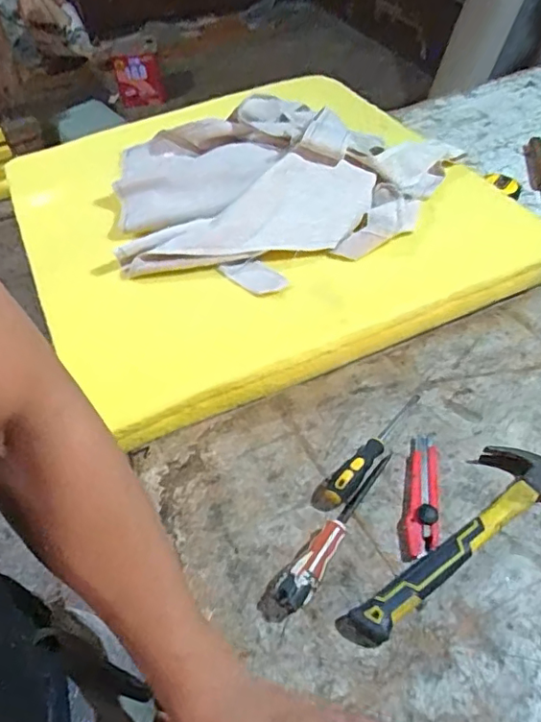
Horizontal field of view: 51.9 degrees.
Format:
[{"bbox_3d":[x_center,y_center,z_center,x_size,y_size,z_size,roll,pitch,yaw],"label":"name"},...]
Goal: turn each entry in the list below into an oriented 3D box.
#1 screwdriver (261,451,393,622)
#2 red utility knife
[{"bbox_3d":[0.070,0.173,0.565,0.040,0.030,0.216,34,59,29],"label":"screwdriver"},{"bbox_3d":[0.165,0.142,0.601,0.039,0.016,0.154,10,50,13],"label":"red utility knife"}]

